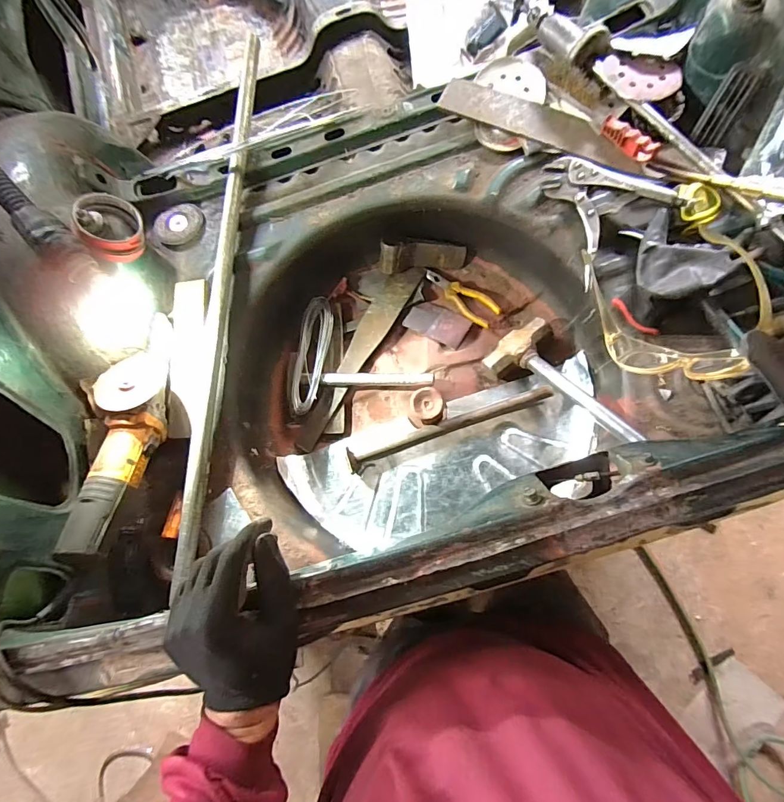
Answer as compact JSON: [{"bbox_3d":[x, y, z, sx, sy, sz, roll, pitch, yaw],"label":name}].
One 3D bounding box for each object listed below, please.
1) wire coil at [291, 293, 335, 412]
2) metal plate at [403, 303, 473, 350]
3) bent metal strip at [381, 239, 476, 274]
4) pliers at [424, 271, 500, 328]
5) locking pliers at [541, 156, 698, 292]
[{"bbox_3d":[-0.151,-0.086,0.776,0.058,0.039,0.220,7,83,5],"label":"wire coil"},{"bbox_3d":[0.086,-0.146,0.779,0.113,0.009,0.067,28,80,14],"label":"metal plate"},{"bbox_3d":[0.067,-0.271,0.773,0.174,0.064,0.045,-4,82,4],"label":"bent metal strip"},{"bbox_3d":[0.128,-0.197,0.780,0.153,0.018,0.051,34,86,8],"label":"pliers"},{"bbox_3d":[0.324,-0.315,0.635,0.148,0.030,0.186,-40,74,17],"label":"locking pliers"}]

